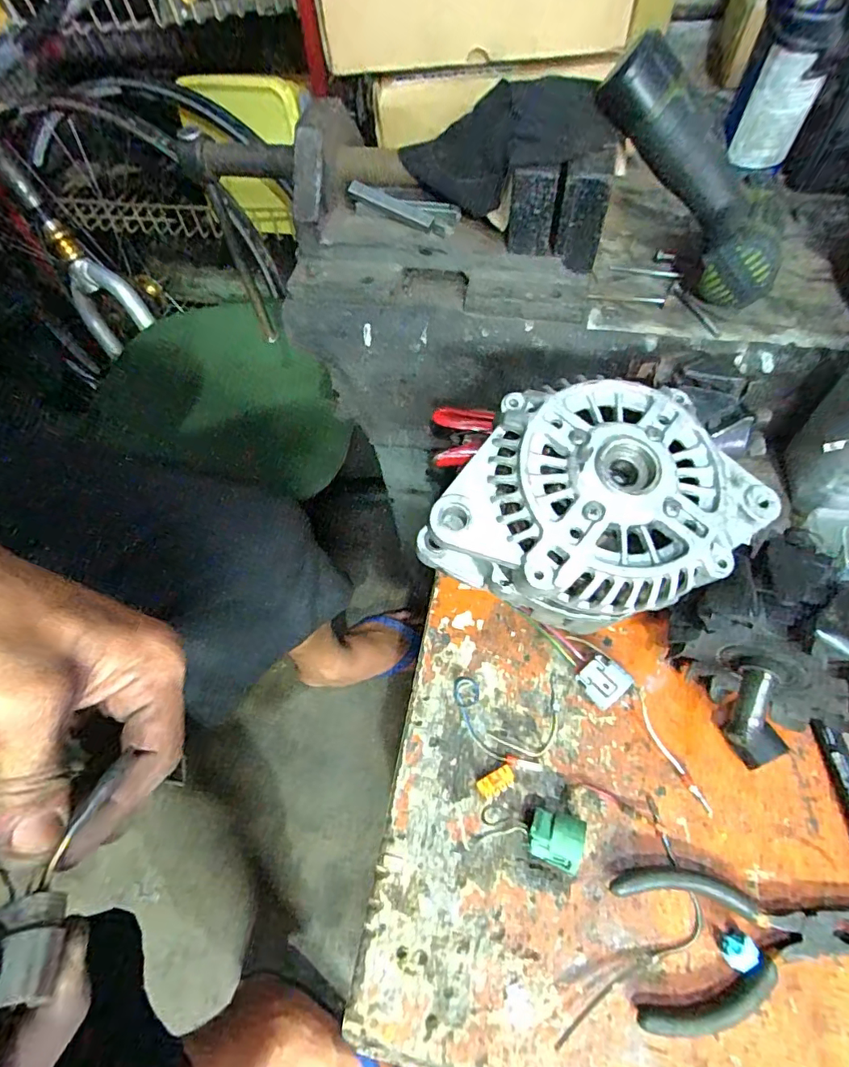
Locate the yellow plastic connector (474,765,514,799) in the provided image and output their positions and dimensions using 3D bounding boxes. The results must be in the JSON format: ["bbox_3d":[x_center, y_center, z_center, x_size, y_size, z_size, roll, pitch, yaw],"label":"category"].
[{"bbox_3d":[0.044,0.150,0.302,0.024,0.008,0.013,-28,62,-12],"label":"yellow plastic connector"}]

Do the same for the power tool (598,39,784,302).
[{"bbox_3d":[0.193,-0.252,0.358,0.084,0.055,0.187,-45,104,-19],"label":"power tool"}]

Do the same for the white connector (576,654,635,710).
[{"bbox_3d":[0.115,0.096,0.322,0.030,0.021,0.025,41,70,18],"label":"white connector"}]

